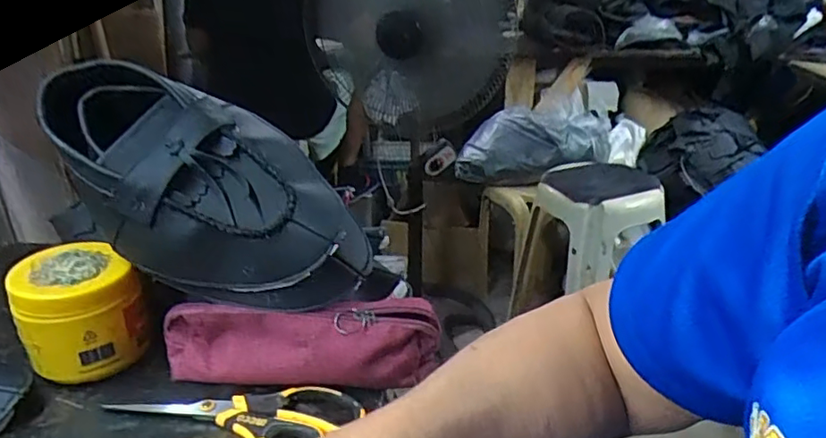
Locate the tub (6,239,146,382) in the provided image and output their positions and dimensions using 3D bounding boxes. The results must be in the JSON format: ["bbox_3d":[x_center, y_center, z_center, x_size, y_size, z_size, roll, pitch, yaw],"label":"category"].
[{"bbox_3d":[-0.291,0.083,0.516,0.090,0.097,0.083,0,25,0],"label":"tub"}]

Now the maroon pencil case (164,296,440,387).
[{"bbox_3d":[-0.096,0.107,0.493,0.229,0.068,0.050,-2,25,-2],"label":"maroon pencil case"}]

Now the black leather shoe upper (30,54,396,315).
[{"bbox_3d":[-0.176,-0.023,0.511,0.324,0.109,0.126,34,32,6],"label":"black leather shoe upper"}]

